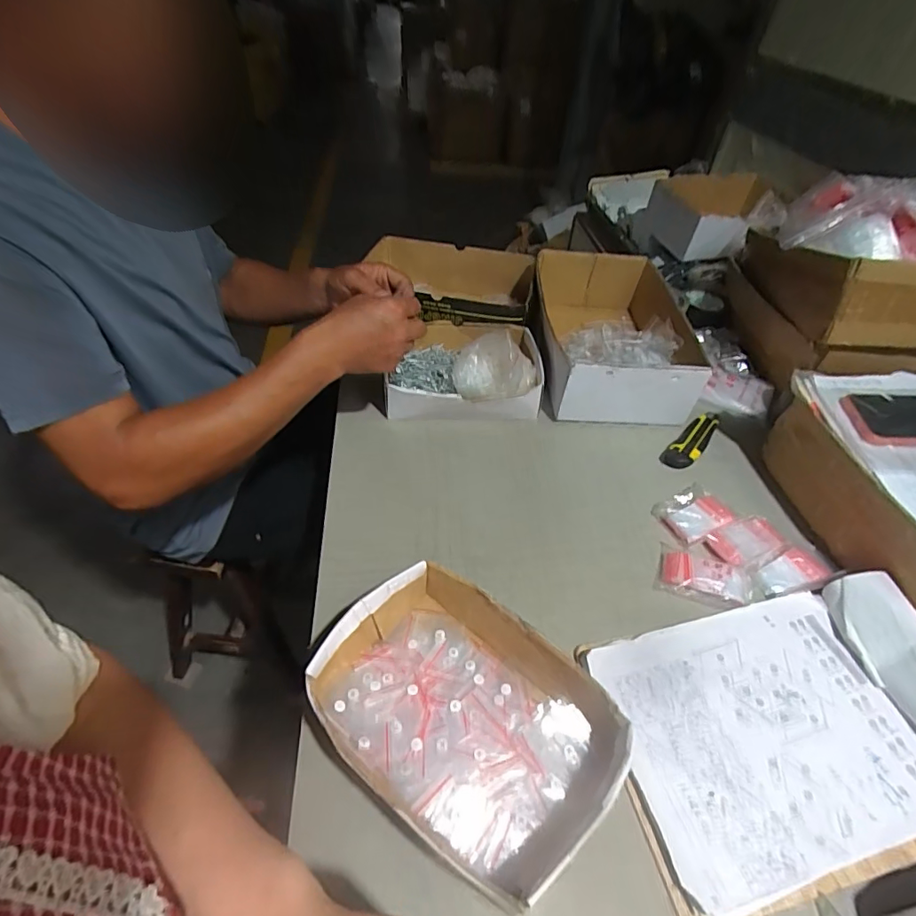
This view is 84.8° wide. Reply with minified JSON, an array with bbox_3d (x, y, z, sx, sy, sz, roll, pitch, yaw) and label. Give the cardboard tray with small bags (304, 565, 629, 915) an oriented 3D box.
[{"bbox_3d":[0.005,0.216,0.435,0.250,0.060,0.179,28,49,22],"label":"cardboard tray with small bags"}]

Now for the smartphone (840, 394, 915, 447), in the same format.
[{"bbox_3d":[0.541,-0.045,0.592,0.159,0.005,0.072,1,62,-3],"label":"smartphone"}]

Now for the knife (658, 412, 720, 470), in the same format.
[{"bbox_3d":[0.342,-0.029,0.720,0.038,0.015,0.148,36,53,28],"label":"knife"}]

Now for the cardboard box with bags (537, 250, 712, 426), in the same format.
[{"bbox_3d":[0.235,-0.201,0.801,0.234,0.145,0.317,1,45,-3],"label":"cardboard box with bags"}]

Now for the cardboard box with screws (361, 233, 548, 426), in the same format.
[{"bbox_3d":[-0.005,-0.234,0.852,0.256,0.104,0.432,0,45,-4],"label":"cardboard box with screws"}]

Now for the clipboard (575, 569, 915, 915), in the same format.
[{"bbox_3d":[0.302,0.234,0.452,0.326,0.050,0.220,-8,46,-12],"label":"clipboard"}]

